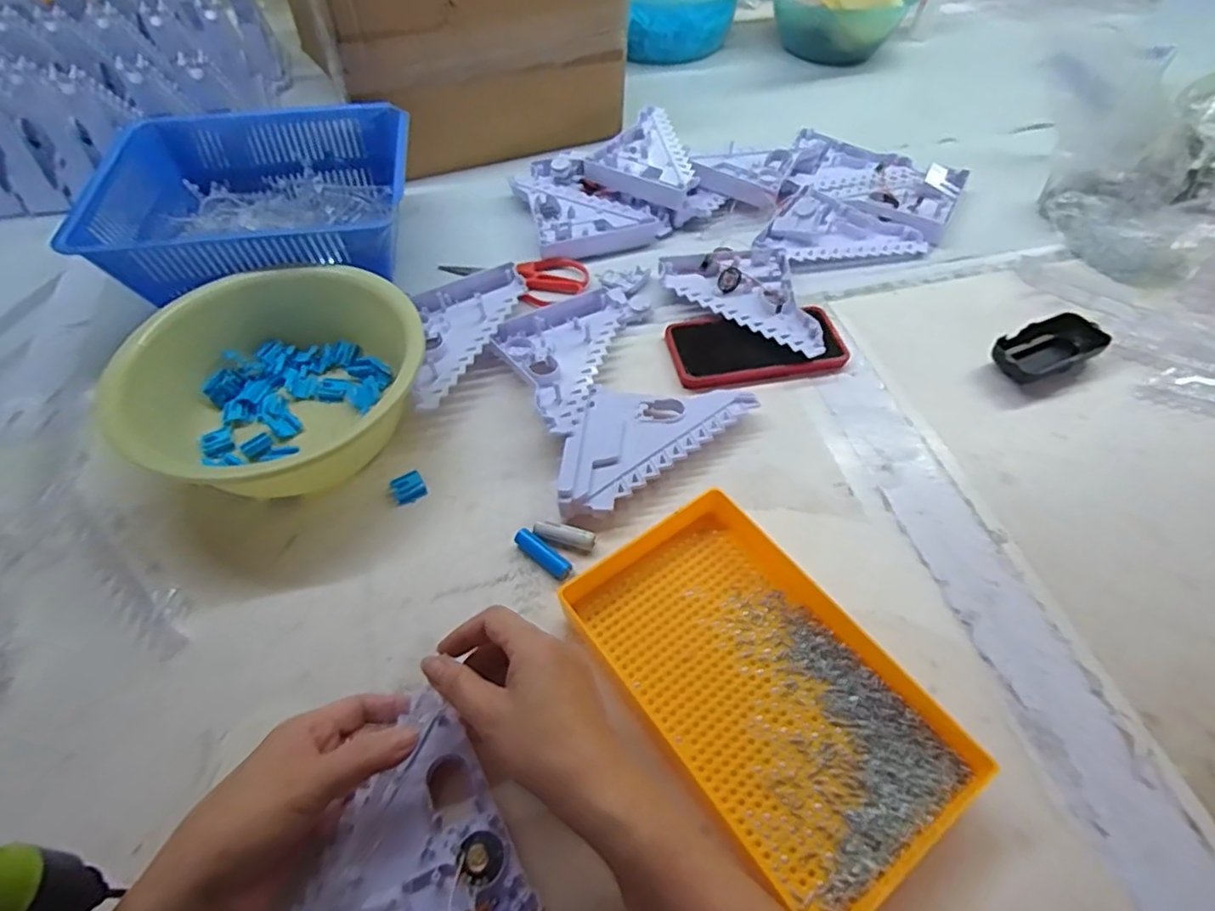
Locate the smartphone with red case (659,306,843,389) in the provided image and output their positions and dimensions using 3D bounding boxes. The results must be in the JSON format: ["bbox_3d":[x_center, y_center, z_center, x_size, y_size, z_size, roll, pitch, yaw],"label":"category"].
[{"bbox_3d":[0.143,-0.107,0.609,0.162,0.015,0.082,-10,53,-7],"label":"smartphone with red case"}]

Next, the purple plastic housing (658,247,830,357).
[{"bbox_3d":[0.152,-0.170,0.648,0.188,0.026,0.104,34,60,23],"label":"purple plastic housing"}]

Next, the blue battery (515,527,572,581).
[{"bbox_3d":[-0.048,0.075,0.483,0.050,0.014,0.014,34,59,23],"label":"blue battery"}]

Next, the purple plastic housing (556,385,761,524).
[{"bbox_3d":[0.026,-0.024,0.540,0.193,0.036,0.094,-33,59,-23],"label":"purple plastic housing"}]

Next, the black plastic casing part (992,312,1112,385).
[{"bbox_3d":[0.417,-0.101,0.606,0.108,0.026,0.047,-17,54,-13],"label":"black plastic casing part"}]

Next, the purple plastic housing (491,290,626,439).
[{"bbox_3d":[-0.054,-0.094,0.591,0.108,0.037,0.192,12,53,9],"label":"purple plastic housing"}]

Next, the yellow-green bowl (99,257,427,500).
[{"bbox_3d":[-0.268,-0.062,0.540,0.222,0.084,0.211,0,52,0],"label":"yellow-green bowl"}]

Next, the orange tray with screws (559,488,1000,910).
[{"bbox_3d":[0.103,0.148,0.419,0.151,0.037,0.248,-31,59,-22],"label":"orange tray with screws"}]

